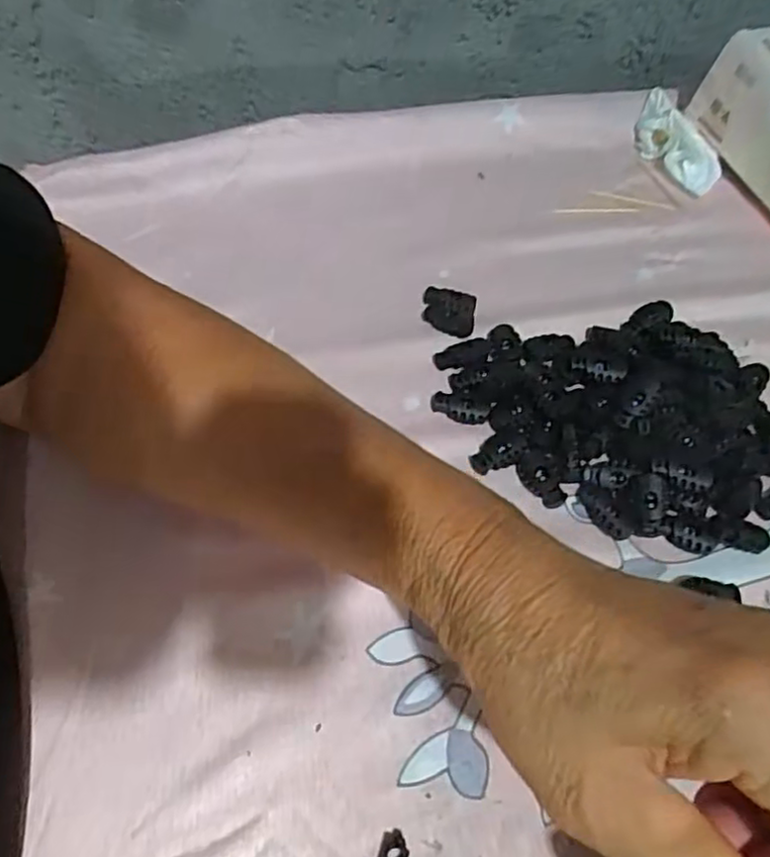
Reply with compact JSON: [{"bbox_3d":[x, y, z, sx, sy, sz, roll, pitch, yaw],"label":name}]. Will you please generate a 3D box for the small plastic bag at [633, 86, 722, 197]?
[{"bbox_3d":[0.201,-0.199,0.477,0.038,0.022,0.080,-24,63,-18],"label":"small plastic bag"}]

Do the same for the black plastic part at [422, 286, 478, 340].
[{"bbox_3d":[0.035,-0.065,0.380,0.029,0.008,0.033,11,58,2],"label":"black plastic part"}]

